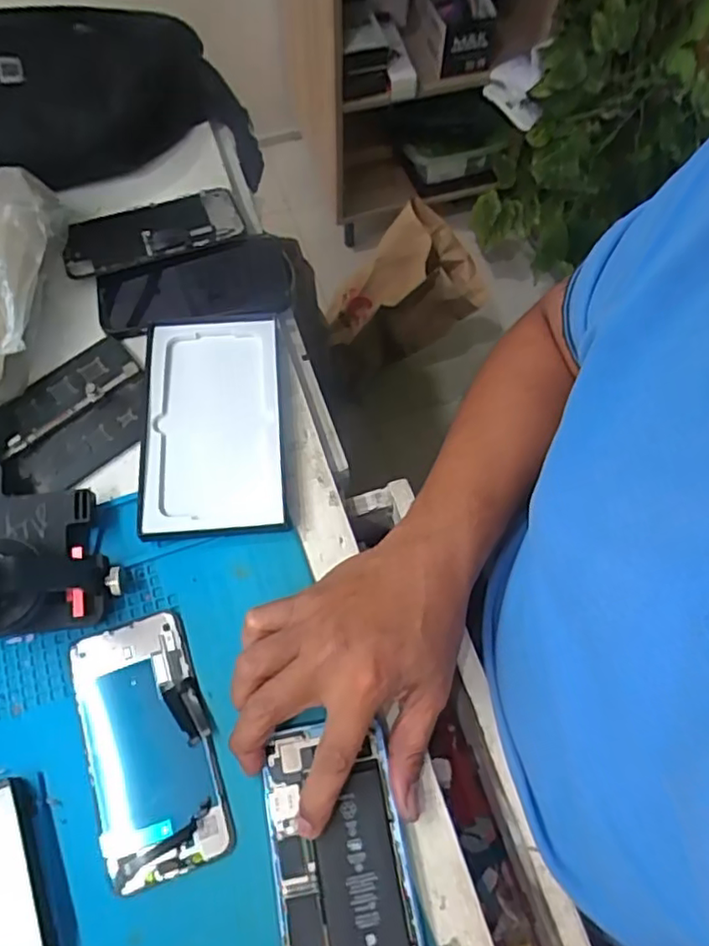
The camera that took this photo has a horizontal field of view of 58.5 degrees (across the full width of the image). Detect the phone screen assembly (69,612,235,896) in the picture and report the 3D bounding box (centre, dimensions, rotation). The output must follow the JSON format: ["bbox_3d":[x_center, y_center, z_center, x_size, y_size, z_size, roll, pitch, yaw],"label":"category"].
[{"bbox_3d":[-0.123,0.158,0.374,0.071,0.009,0.143,-18,68,-7],"label":"phone screen assembly"}]

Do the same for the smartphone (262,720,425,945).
[{"bbox_3d":[-0.008,0.218,0.351,0.073,0.006,0.146,-10,68,-4],"label":"smartphone"}]

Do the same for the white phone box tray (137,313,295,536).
[{"bbox_3d":[-0.103,-0.038,0.451,0.099,0.018,0.171,-6,67,-3],"label":"white phone box tray"}]

